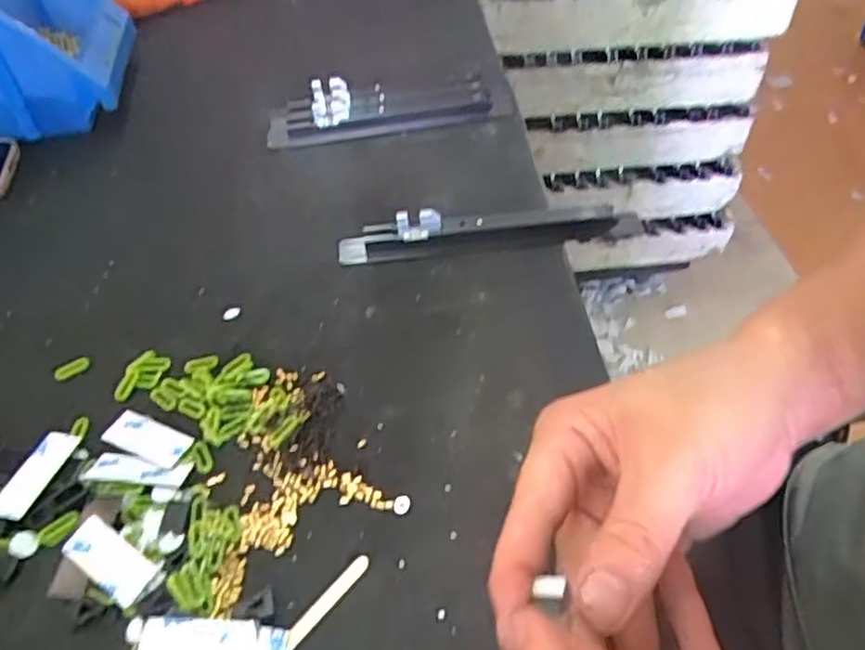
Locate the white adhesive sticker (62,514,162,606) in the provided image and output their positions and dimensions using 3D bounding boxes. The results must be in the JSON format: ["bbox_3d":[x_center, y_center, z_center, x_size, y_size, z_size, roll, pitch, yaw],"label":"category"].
[{"bbox_3d":[-0.152,0.111,0.314,0.049,0.004,0.022,25,65,22],"label":"white adhesive sticker"}]

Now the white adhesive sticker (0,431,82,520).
[{"bbox_3d":[-0.206,0.077,0.347,0.017,0.006,0.052,10,49,11],"label":"white adhesive sticker"}]

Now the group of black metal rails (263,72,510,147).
[{"bbox_3d":[-0.038,-0.191,0.572,0.203,0.031,0.056,-10,48,-7],"label":"group of black metal rails"}]

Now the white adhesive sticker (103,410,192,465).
[{"bbox_3d":[-0.154,0.061,0.360,0.049,0.004,0.020,16,55,20],"label":"white adhesive sticker"}]

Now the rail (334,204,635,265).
[{"bbox_3d":[0.039,-0.064,0.452,0.202,0.028,0.020,-4,47,-2],"label":"rail"}]

